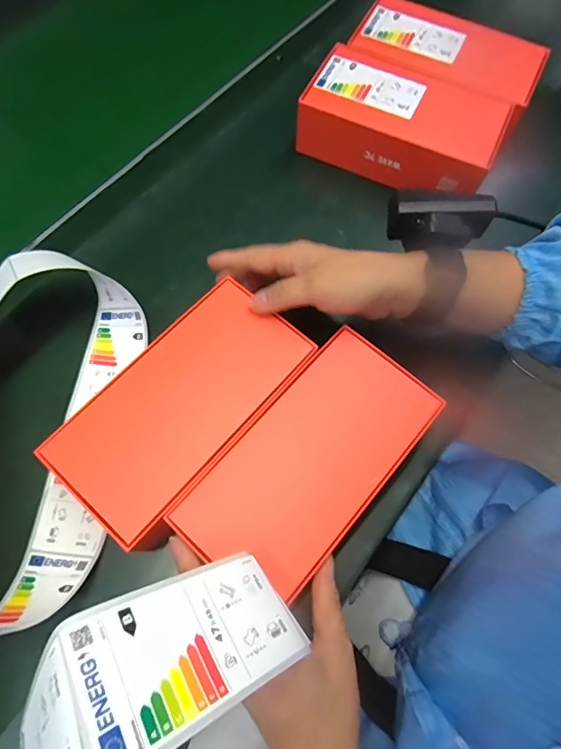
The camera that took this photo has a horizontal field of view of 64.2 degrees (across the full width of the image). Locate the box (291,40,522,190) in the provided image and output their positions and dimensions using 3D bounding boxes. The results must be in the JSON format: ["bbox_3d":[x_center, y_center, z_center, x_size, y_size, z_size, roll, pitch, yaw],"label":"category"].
[{"bbox_3d":[0.119,-0.240,0.437,0.181,0.060,0.098,25,70,9],"label":"box"}]

